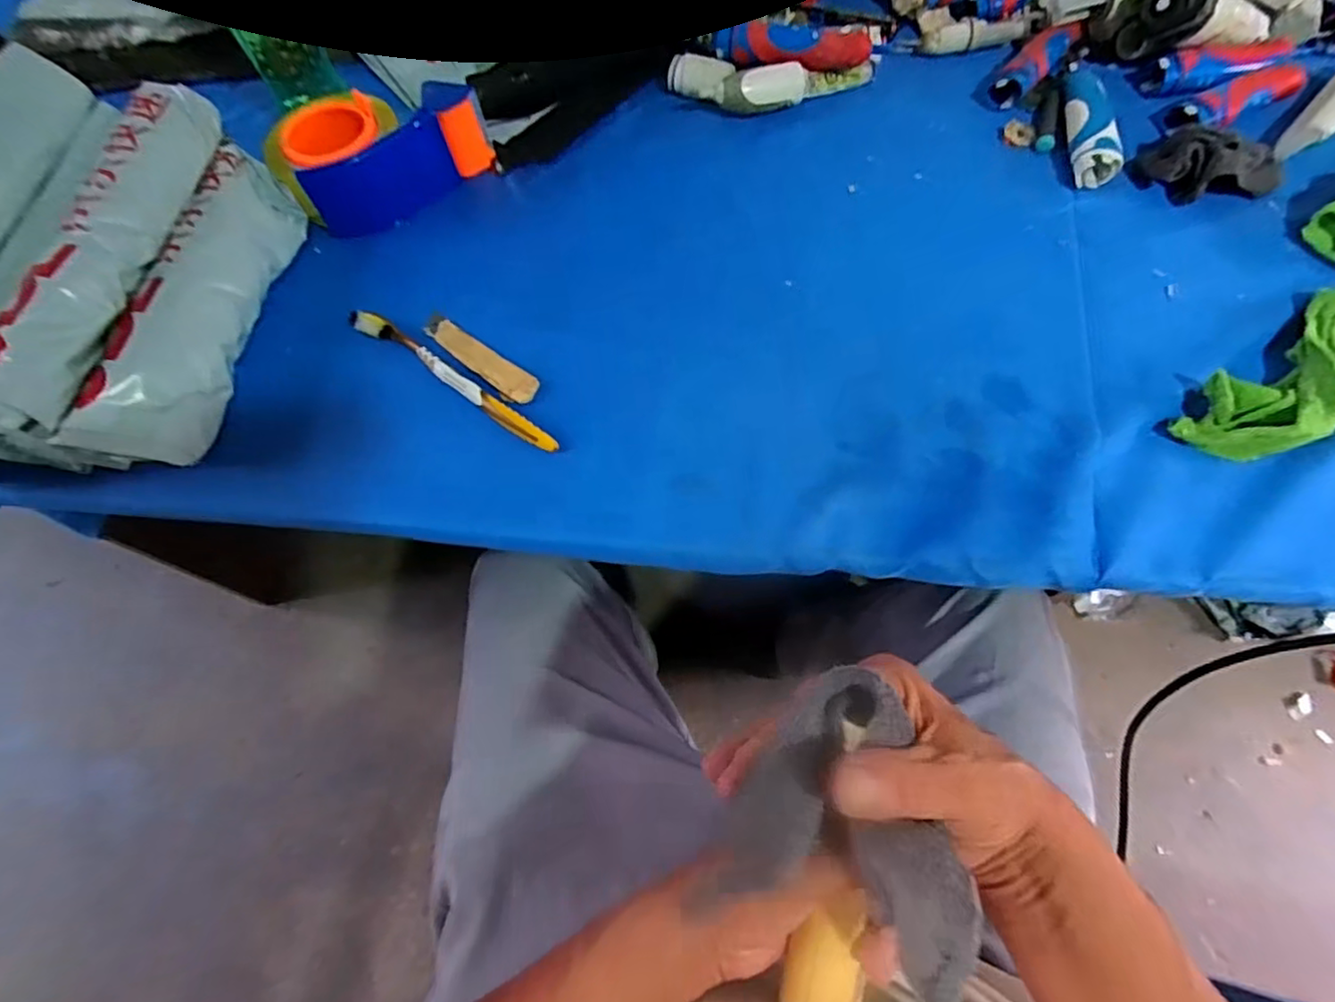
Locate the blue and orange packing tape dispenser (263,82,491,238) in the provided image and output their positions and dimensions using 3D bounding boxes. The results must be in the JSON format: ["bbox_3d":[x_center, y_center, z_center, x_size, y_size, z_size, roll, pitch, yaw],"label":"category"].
[{"bbox_3d":[-0.230,-0.285,0.507,0.162,0.057,0.081,-31,67,-12],"label":"blue and orange packing tape dispenser"}]

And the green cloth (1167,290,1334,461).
[{"bbox_3d":[0.405,-0.080,0.403,0.163,0.032,0.061,-36,68,-14],"label":"green cloth"}]

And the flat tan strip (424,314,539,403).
[{"bbox_3d":[-0.137,-0.103,0.451,0.107,0.004,0.025,35,71,17],"label":"flat tan strip"}]

